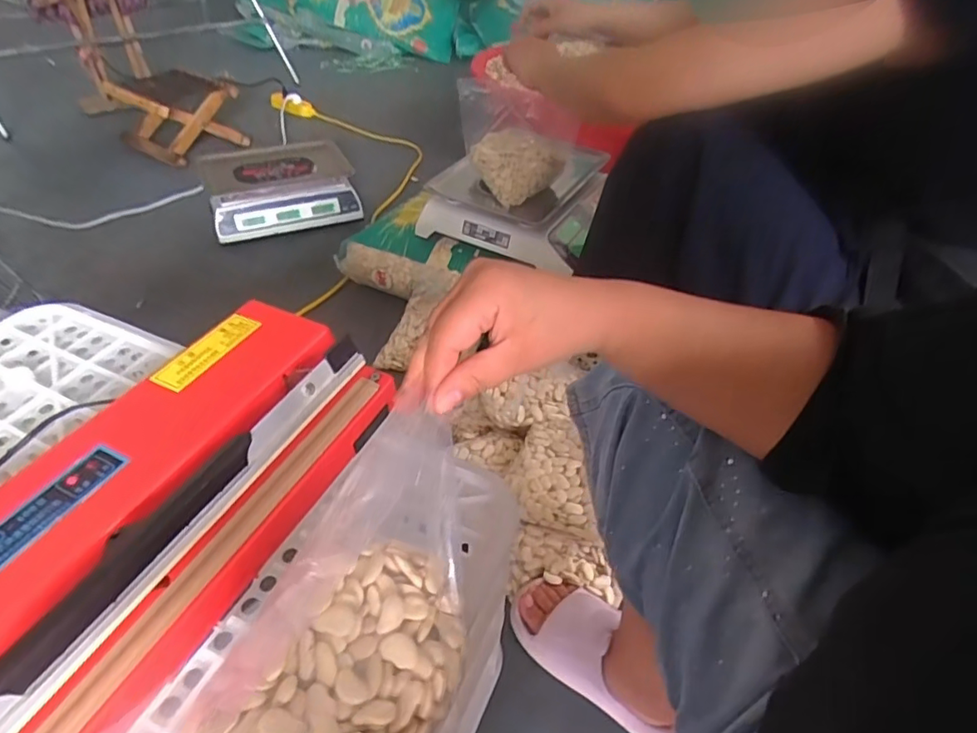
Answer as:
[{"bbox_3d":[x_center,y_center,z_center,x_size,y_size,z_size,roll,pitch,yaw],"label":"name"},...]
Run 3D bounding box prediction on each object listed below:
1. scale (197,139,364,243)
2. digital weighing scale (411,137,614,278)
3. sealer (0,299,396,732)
[{"bbox_3d":[-0.522,-0.456,1.401,0.341,0.100,0.308,-16,47,-20],"label":"scale"},{"bbox_3d":[0.053,-0.335,1.069,0.305,0.118,0.305,16,45,13],"label":"digital weighing scale"},{"bbox_3d":[-0.226,0.113,0.342,0.161,0.077,0.416,18,45,15],"label":"sealer"}]

